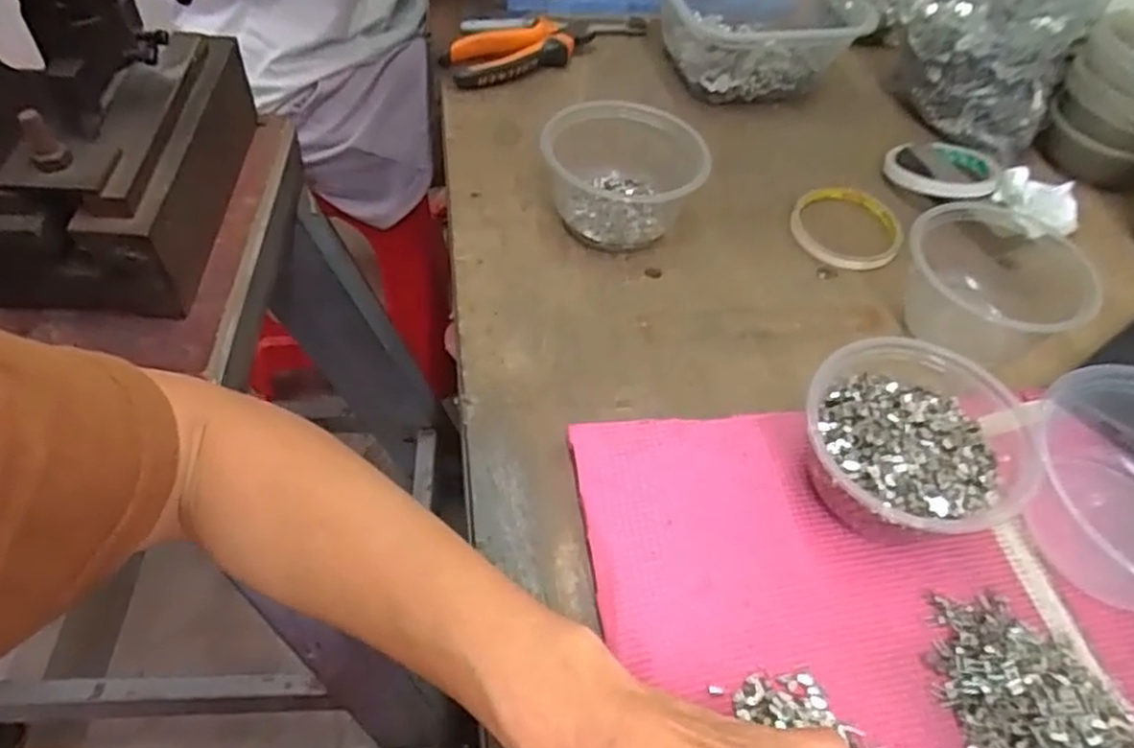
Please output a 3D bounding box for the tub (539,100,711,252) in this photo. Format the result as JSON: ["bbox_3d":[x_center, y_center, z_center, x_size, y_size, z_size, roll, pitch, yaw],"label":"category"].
[{"bbox_3d":[0.040,-0.143,0.542,0.111,0.064,0.095,12,51,5],"label":"tub"}]

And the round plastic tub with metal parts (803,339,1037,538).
[{"bbox_3d":[0.181,0.040,0.401,0.107,0.060,0.111,2,51,-2],"label":"round plastic tub with metal parts"}]

